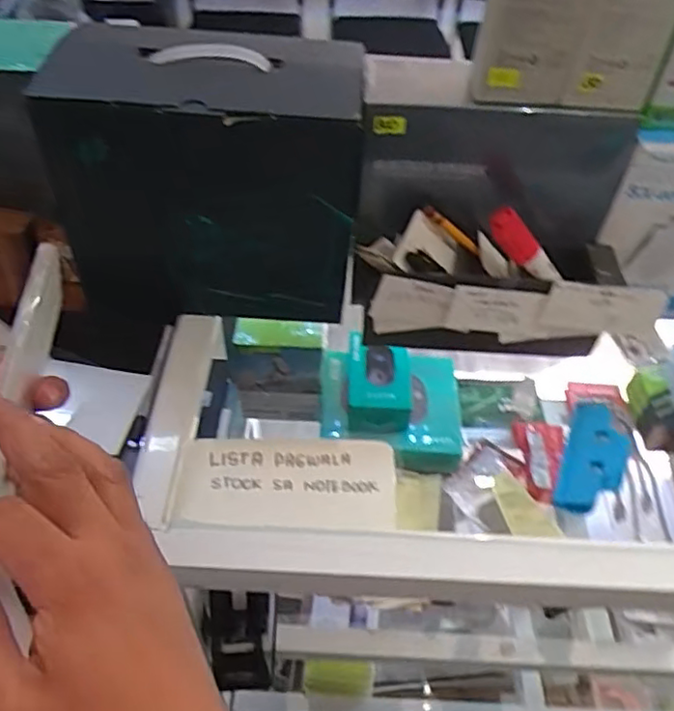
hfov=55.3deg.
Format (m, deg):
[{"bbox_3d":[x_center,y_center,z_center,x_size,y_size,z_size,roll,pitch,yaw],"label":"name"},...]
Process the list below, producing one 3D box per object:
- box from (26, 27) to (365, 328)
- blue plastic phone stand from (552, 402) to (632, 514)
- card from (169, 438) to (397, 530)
[{"bbox_3d":[-0.109,-0.152,0.562,0.249,0.214,0.127,2,47,-1],"label":"box"},{"bbox_3d":[0.198,0.079,0.495,0.048,0.018,0.095,18,49,14],"label":"blue plastic phone stand"},{"bbox_3d":[-0.040,0.096,0.499,0.166,0.012,0.080,0,47,2],"label":"card"}]

